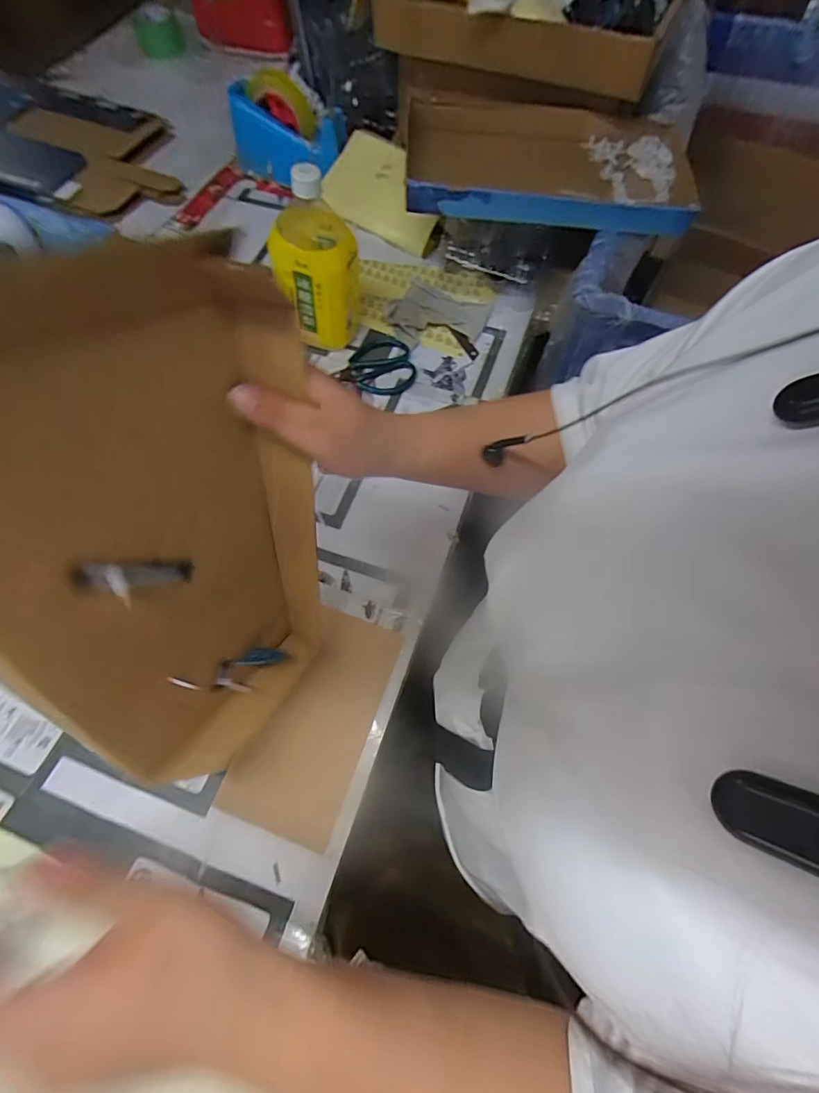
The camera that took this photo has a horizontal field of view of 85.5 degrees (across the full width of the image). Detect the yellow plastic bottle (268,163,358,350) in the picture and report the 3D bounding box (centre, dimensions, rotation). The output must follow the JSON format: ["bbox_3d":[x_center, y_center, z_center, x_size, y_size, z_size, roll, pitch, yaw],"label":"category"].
[{"bbox_3d":[-0.116,-0.345,0.546,0.102,0.199,0.091,-7,68,-3],"label":"yellow plastic bottle"}]

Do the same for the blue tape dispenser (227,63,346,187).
[{"bbox_3d":[-0.196,-0.658,0.707,0.190,0.120,0.065,7,68,3],"label":"blue tape dispenser"}]

